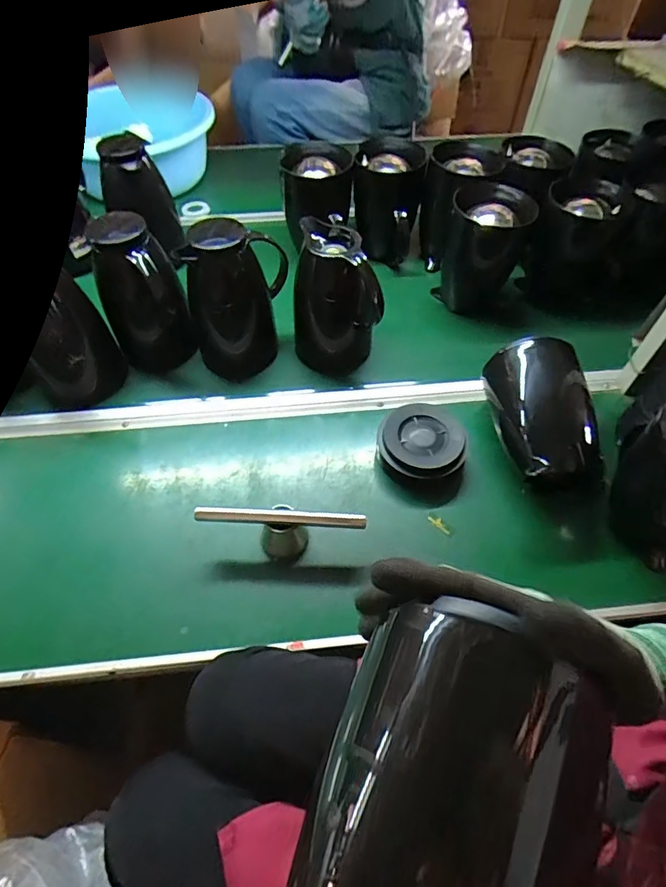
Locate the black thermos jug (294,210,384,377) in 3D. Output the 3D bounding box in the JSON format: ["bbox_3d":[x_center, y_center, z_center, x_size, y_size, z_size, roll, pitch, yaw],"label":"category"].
[{"bbox_3d":[0.003,-0.216,0.738,0.125,0.191,0.120,-4,56,-2],"label":"black thermos jug"}]

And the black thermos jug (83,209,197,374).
[{"bbox_3d":[-0.290,-0.225,0.733,0.122,0.189,0.152,-22,58,-13],"label":"black thermos jug"}]

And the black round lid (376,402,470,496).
[{"bbox_3d":[0.125,-0.001,0.674,0.119,0.047,0.122,0,56,0],"label":"black round lid"}]

